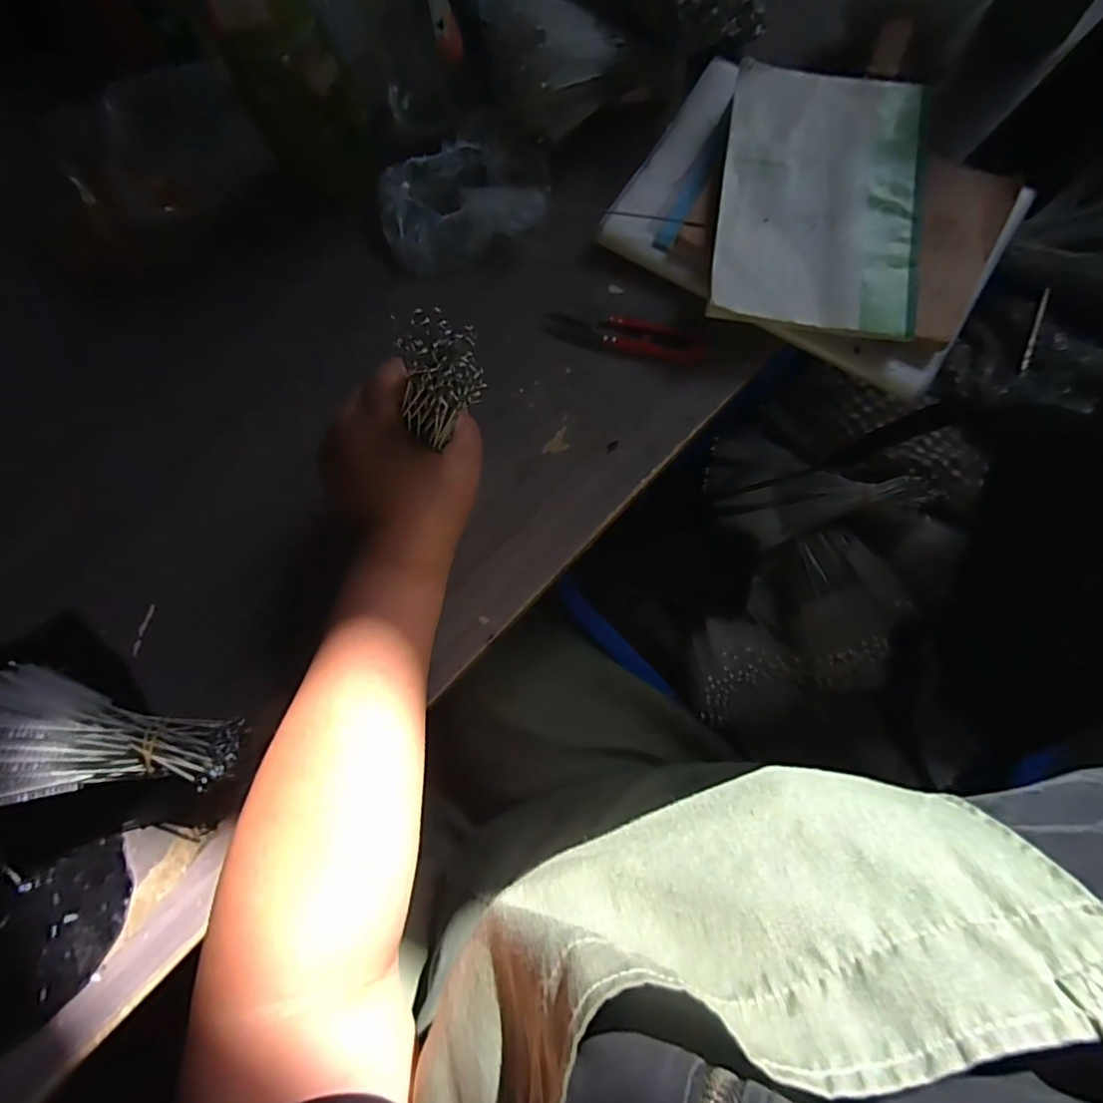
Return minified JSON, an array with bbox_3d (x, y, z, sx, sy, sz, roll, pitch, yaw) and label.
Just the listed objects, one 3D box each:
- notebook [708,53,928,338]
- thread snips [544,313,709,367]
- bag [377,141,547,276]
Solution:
[{"bbox_3d":[0.188,-0.247,0.405,0.134,0.008,0.199,9,81,3],"label":"notebook"},{"bbox_3d":[0.054,-0.159,0.426,0.119,0.005,0.026,14,78,6],"label":"thread snips"},{"bbox_3d":[-0.074,-0.266,0.439,0.112,0.029,0.080,-26,78,-3],"label":"bag"}]

